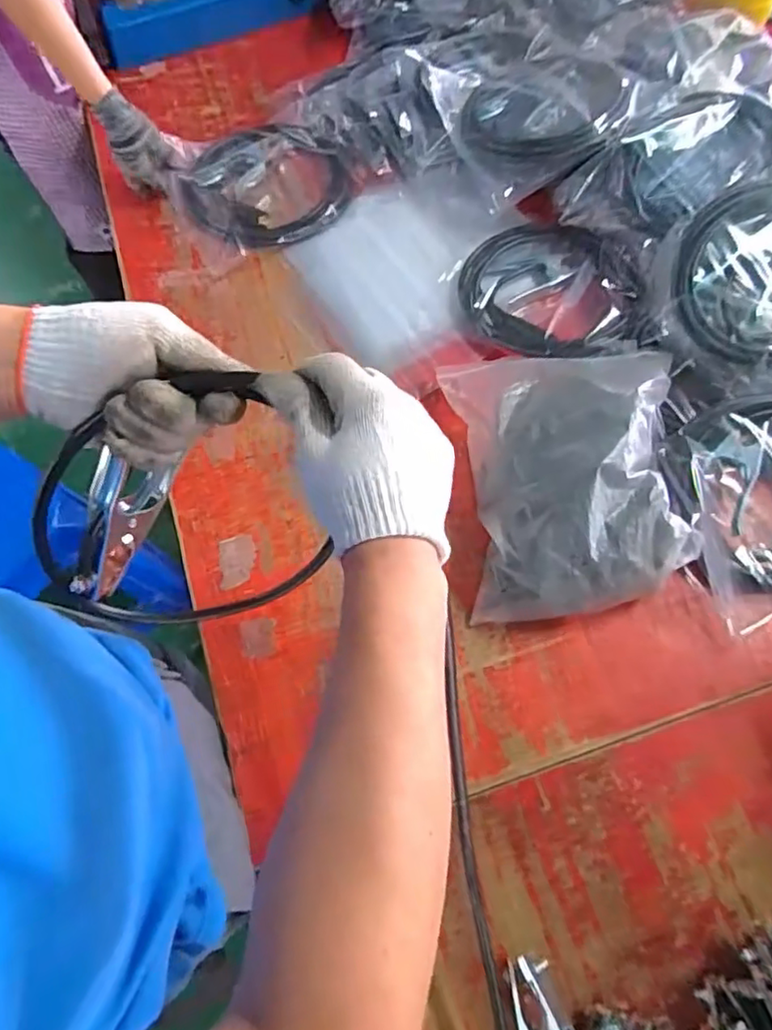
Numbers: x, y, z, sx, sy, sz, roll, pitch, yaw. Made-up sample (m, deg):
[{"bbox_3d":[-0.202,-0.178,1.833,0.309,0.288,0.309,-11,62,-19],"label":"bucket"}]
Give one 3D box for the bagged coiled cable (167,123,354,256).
[{"bbox_3d":[-0.184,-0.501,0.919,0.249,0.036,0.232,0,68,0],"label":"bagged coiled cable"}]

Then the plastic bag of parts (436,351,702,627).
[{"bbox_3d":[0.213,-0.057,0.715,0.249,0.102,0.335,-4,68,-2],"label":"plastic bag of parts"}]

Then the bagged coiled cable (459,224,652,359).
[{"bbox_3d":[0.229,-0.311,0.828,0.242,0.048,0.227,0,68,0],"label":"bagged coiled cable"}]

